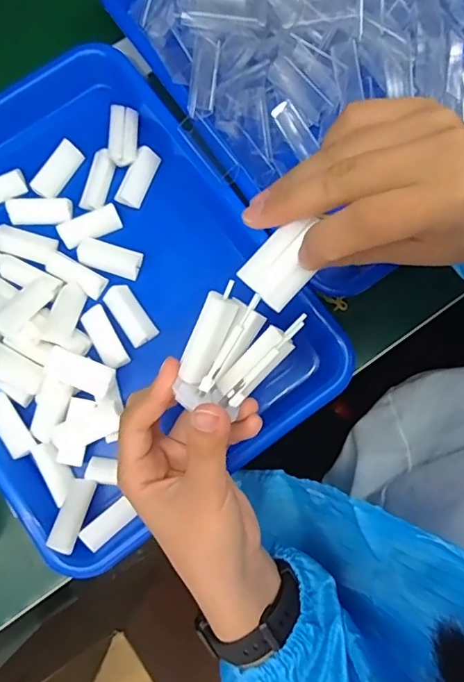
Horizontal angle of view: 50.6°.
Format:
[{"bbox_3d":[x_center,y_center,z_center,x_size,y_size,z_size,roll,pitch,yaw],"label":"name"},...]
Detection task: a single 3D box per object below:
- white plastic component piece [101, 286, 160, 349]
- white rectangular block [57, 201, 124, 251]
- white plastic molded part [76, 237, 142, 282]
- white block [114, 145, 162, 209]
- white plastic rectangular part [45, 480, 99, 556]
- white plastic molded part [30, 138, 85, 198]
[{"bbox_3d":[-0.075,-0.019,0.361,0.021,0.011,0.046,-35,82,-6],"label":"white plastic component piece"},{"bbox_3d":[-0.108,-0.088,0.372,0.045,0.006,0.019,-26,81,-5],"label":"white rectangular block"},{"bbox_3d":[-0.092,-0.064,0.371,0.048,0.006,0.022,20,80,3],"label":"white plastic molded part"},{"bbox_3d":[-0.074,-0.128,0.384,0.021,0.012,0.046,21,80,4],"label":"white block"},{"bbox_3d":[-0.106,0.115,0.326,0.018,0.006,0.046,15,60,2],"label":"white plastic rectangular part"},{"bbox_3d":[-0.135,-0.132,0.378,0.019,0.010,0.045,34,81,6],"label":"white plastic molded part"}]

